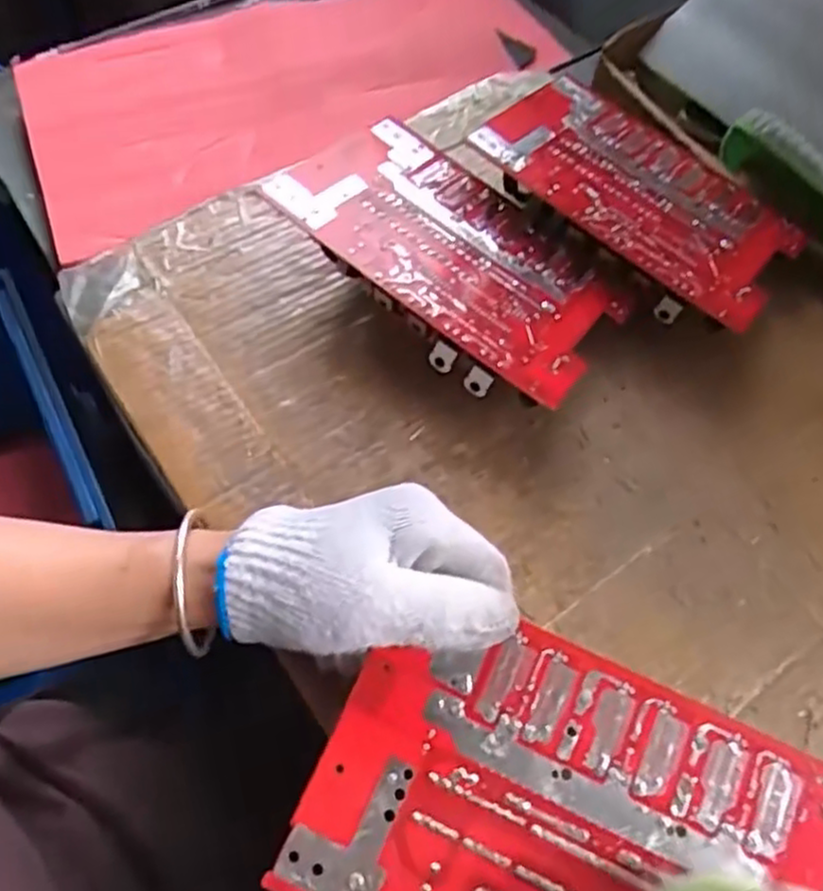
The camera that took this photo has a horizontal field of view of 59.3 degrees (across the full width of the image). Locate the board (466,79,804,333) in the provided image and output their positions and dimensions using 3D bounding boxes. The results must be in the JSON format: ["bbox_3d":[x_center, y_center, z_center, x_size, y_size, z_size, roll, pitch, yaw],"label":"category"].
[{"bbox_3d":[0.142,-0.159,0.446,0.190,0.029,0.114,38,67,16],"label":"board"}]

